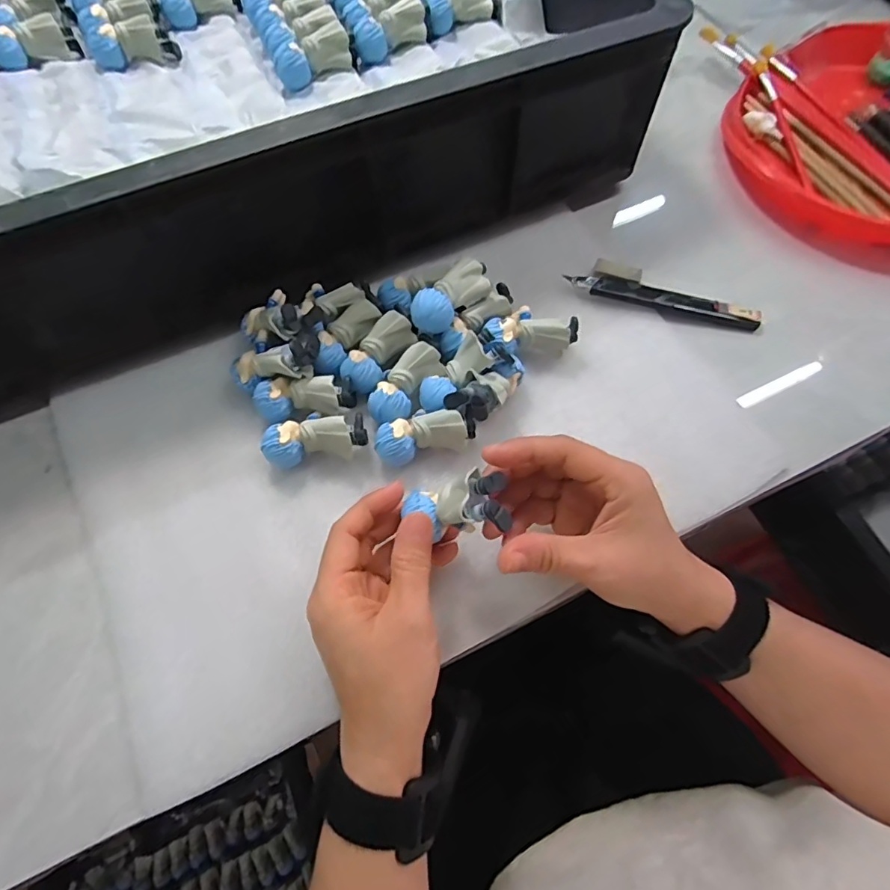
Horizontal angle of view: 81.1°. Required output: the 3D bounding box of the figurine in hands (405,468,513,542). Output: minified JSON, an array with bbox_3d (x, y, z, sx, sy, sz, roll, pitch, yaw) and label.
[{"bbox_3d":[0.005,0.030,0.263,0.056,0.017,0.024,-17,59,37],"label":"figurine in hands"}]

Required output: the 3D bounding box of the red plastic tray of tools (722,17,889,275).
[{"bbox_3d":[0.363,-0.259,0.433,0.256,0.035,0.251,28,69,12],"label":"red plastic tray of tools"}]

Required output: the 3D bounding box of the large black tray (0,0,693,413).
[{"bbox_3d":[-0.187,-0.291,0.403,0.568,0.126,0.398,-24,68,-10],"label":"large black tray"}]

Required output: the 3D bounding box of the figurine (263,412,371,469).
[{"bbox_3d":[-0.080,-0.004,0.324,0.061,0.033,0.031,-9,66,-4],"label":"figurine"}]

